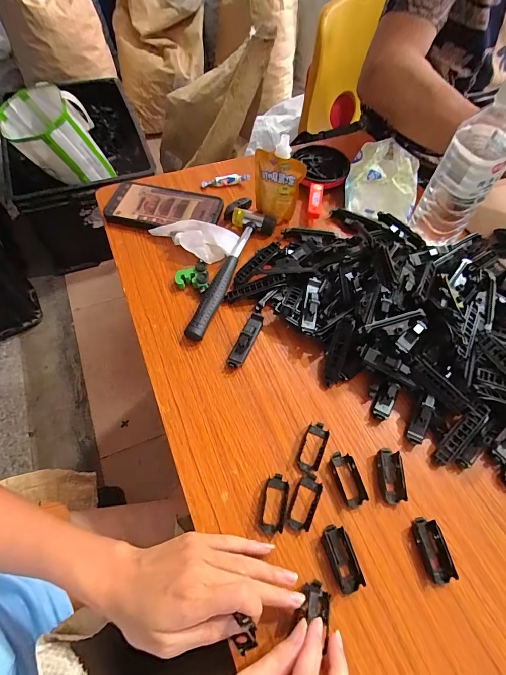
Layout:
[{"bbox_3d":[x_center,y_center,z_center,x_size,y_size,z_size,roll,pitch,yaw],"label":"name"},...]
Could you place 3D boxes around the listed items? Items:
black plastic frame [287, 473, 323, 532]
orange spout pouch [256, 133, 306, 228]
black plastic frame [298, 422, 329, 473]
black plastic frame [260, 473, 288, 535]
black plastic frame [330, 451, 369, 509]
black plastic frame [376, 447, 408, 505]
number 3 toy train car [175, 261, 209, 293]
[{"bbox_3d":[0.049,0.153,0.328,0.022,0.007,0.051,23,61,10],"label":"black plastic frame"},{"bbox_3d":[0.027,-0.213,0.470,0.073,0.104,0.029,33,63,16],"label":"orange spout pouch"},{"bbox_3d":[0.061,0.111,0.355,0.022,0.006,0.052,22,61,10],"label":"black plastic frame"},{"bbox_3d":[0.020,0.155,0.327,0.022,0.005,0.051,12,59,4],"label":"black plastic frame"},{"bbox_3d":[0.093,0.137,0.341,0.023,0.006,0.051,-11,61,-10],"label":"black plastic frame"},{"bbox_3d":[0.136,0.135,0.342,0.022,0.010,0.051,3,59,-1],"label":"black plastic frame"},{"bbox_3d":[-0.078,-0.075,0.445,0.041,0.017,0.041,-5,60,-6],"label":"number 3 toy train car"}]

